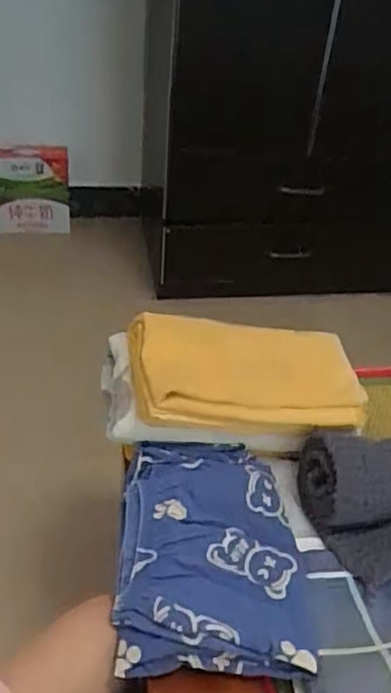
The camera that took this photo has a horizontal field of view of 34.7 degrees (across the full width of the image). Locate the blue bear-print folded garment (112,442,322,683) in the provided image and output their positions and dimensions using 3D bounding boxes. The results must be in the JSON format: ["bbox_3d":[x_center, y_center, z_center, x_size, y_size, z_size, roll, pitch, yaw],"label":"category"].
[{"bbox_3d":[0.019,0.229,0.716,0.204,0.054,0.268,3,38,-4],"label":"blue bear-print folded garment"}]

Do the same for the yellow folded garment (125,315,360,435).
[{"bbox_3d":[0.077,0.034,0.821,0.320,0.047,0.150,4,60,-21],"label":"yellow folded garment"}]

